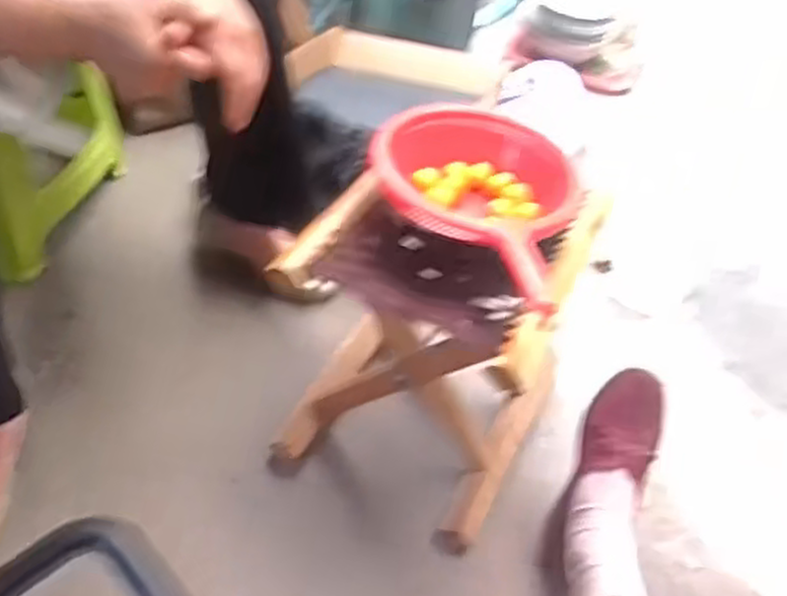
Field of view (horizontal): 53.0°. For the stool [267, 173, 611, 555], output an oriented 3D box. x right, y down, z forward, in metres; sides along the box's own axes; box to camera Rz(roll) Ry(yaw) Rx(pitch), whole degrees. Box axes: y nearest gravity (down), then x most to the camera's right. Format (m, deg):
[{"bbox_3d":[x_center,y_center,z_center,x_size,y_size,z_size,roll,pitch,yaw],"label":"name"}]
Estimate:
[{"bbox_3d":[0.051,0.043,0.936,0.269,0.311,0.318,23,46,17],"label":"stool"}]

